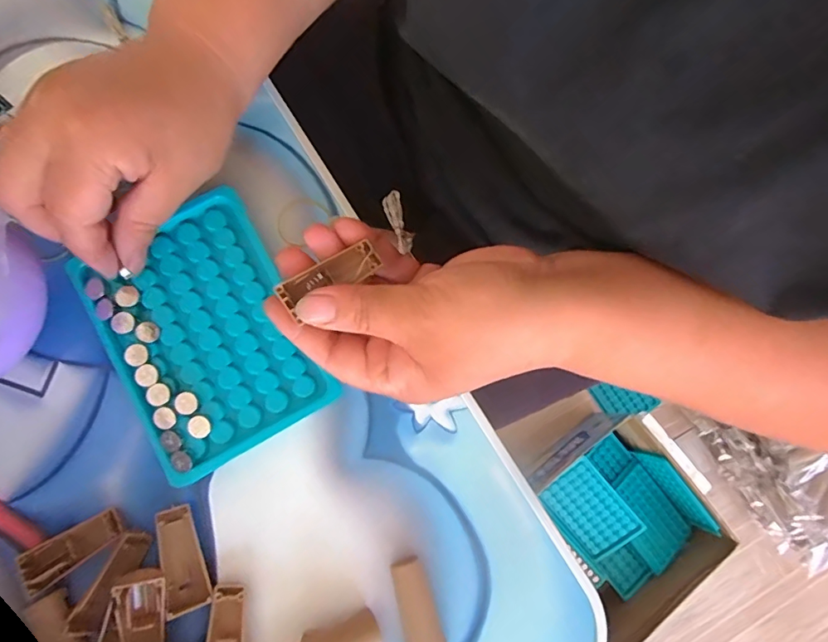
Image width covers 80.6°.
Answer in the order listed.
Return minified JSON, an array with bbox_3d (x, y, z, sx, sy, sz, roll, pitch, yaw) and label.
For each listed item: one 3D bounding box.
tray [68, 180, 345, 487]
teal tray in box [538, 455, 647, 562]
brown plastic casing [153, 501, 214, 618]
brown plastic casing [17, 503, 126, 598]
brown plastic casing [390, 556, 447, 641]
[{"bbox_3d":[-0.110,0.006,0.261,0.094,0.023,0.128,-29,84,-8],"label":"tray"},{"bbox_3d":[0.261,0.278,0.723,0.092,0.011,0.123,-40,61,3],"label":"teal tray in box"},{"bbox_3d":[-0.120,0.121,0.248,0.020,0.008,0.050,-18,83,-7],"label":"brown plastic casing"},{"bbox_3d":[-0.171,0.114,0.247,0.049,0.013,0.021,-30,84,-8],"label":"brown plastic casing"},{"bbox_3d":[0.002,0.148,0.250,0.019,0.014,0.050,-16,82,-6],"label":"brown plastic casing"}]

